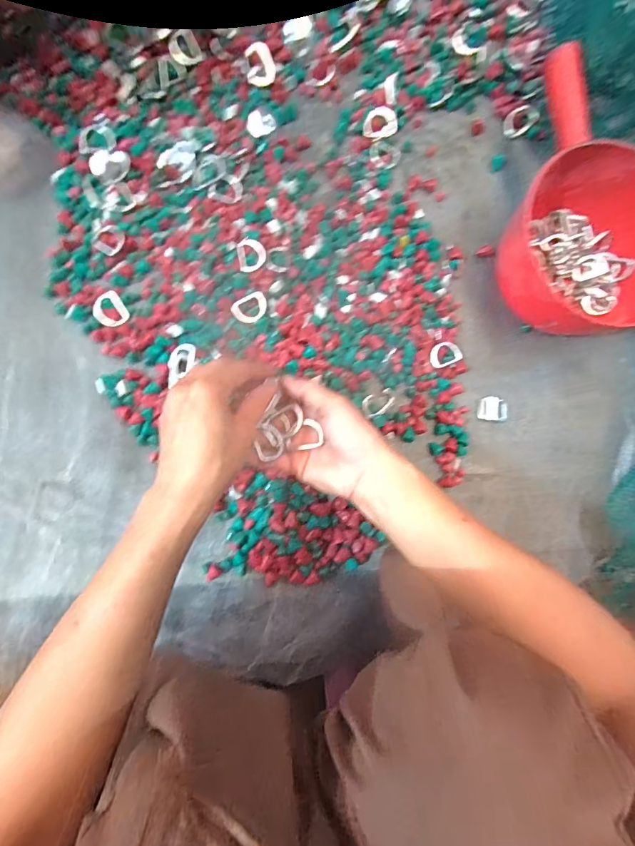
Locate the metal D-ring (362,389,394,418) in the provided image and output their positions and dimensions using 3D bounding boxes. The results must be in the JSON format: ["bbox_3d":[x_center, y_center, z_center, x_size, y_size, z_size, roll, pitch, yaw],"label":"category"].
[{"bbox_3d":[0.069,-0.023,0.447,0.040,0.007,0.024,-25,78,-12],"label":"metal D-ring"}]

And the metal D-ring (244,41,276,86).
[{"bbox_3d":[-0.063,-0.402,0.453,0.032,0.005,0.039,-9,109,-12],"label":"metal D-ring"}]

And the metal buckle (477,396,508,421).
[{"bbox_3d":[0.201,-0.016,0.461,0.033,0.004,0.026,6,87,-5],"label":"metal buckle"}]

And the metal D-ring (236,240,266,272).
[{"bbox_3d":[-0.071,-0.180,0.435,0.029,0.007,0.034,-10,87,-4],"label":"metal D-ring"}]

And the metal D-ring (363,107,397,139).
[{"bbox_3d":[0.071,-0.340,0.457,0.039,0.005,0.028,-10,117,-2],"label":"metal D-ring"}]

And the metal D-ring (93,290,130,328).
[{"bbox_3d":[-0.221,-0.120,0.430,0.031,0.004,0.035,-36,114,-12],"label":"metal D-ring"}]

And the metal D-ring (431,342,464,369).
[{"bbox_3d":[0.143,-0.076,0.445,0.038,0.007,0.027,-11,94,-16],"label":"metal D-ring"}]

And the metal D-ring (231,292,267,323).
[{"bbox_3d":[-0.070,-0.122,0.429,0.037,0.007,0.029,-32,89,-5],"label":"metal D-ring"}]

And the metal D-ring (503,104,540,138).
[{"bbox_3d":[0.242,-0.361,0.480,0.038,0.004,0.029,-22,94,23],"label":"metal D-ring"}]

